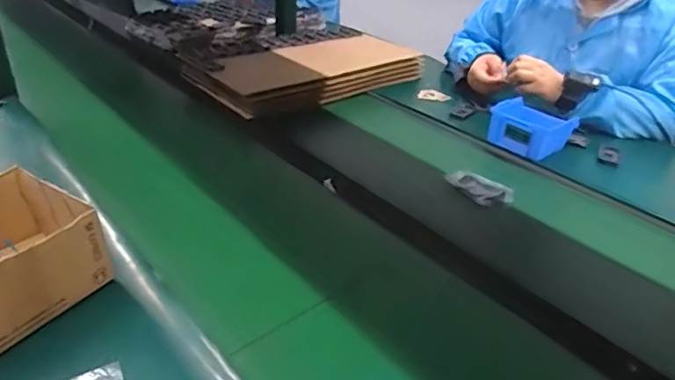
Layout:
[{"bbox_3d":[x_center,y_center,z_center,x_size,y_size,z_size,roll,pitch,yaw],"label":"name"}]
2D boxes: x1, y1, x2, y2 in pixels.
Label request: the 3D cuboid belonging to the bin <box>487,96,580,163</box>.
[{"bbox_3d":[0.353,-0.114,0.945,0.110,0.060,0.127,-20,39,-32],"label":"bin"}]

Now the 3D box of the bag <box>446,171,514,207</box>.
[{"bbox_3d":[0.220,-0.002,0.815,0.105,0.020,0.054,26,39,32],"label":"bag"}]

